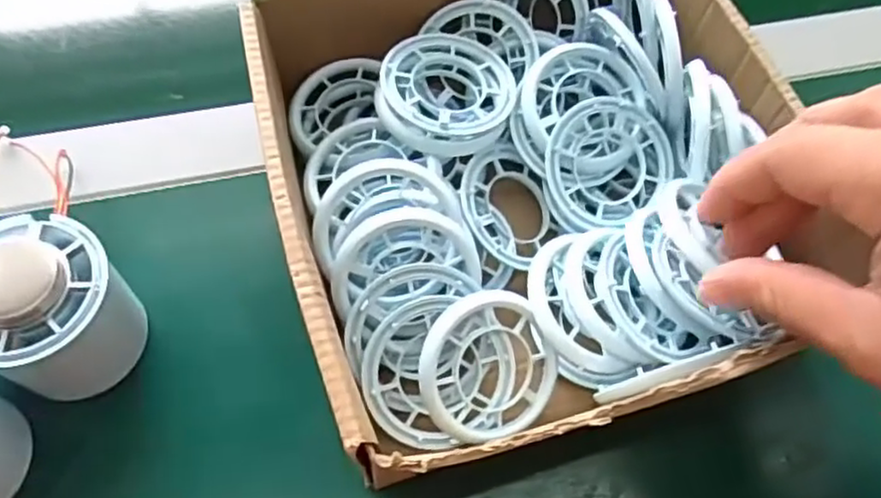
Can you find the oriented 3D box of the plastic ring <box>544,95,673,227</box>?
[{"bbox_3d":[0.071,-0.038,0.295,0.056,0.013,0.052,0,88,-12],"label":"plastic ring"}]

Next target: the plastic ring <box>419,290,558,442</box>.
[{"bbox_3d":[0.019,0.045,0.256,0.052,0.010,0.057,-1,92,-23],"label":"plastic ring"}]

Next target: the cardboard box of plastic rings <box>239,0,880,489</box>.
[{"bbox_3d":[0.034,-0.029,0.271,0.202,0.066,0.209,-14,64,-10],"label":"cardboard box of plastic rings"}]

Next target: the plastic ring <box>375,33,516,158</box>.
[{"bbox_3d":[0.003,-0.068,0.292,0.056,0.009,0.058,1,62,-2],"label":"plastic ring"}]

